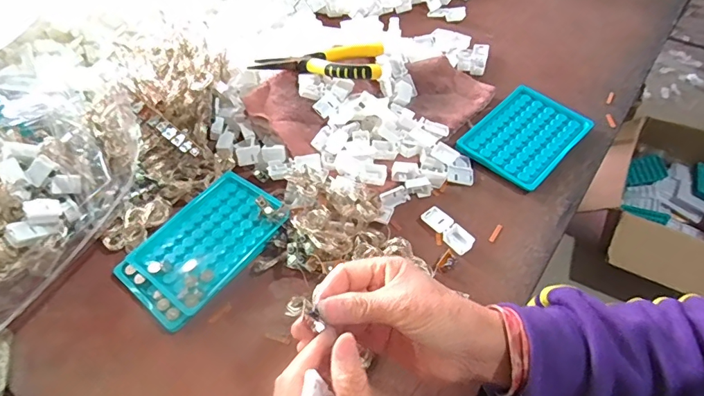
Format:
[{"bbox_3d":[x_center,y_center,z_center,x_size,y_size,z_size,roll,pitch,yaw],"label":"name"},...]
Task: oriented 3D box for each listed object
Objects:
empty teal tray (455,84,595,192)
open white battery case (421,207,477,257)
[{"bbox_3d":[0.189,-0.070,0.501,0.096,0.012,0.128,37,63,27],"label":"empty teal tray"},{"bbox_3d":[0.092,0.029,0.436,0.020,0.010,0.057,-35,58,-20],"label":"open white battery case"}]

